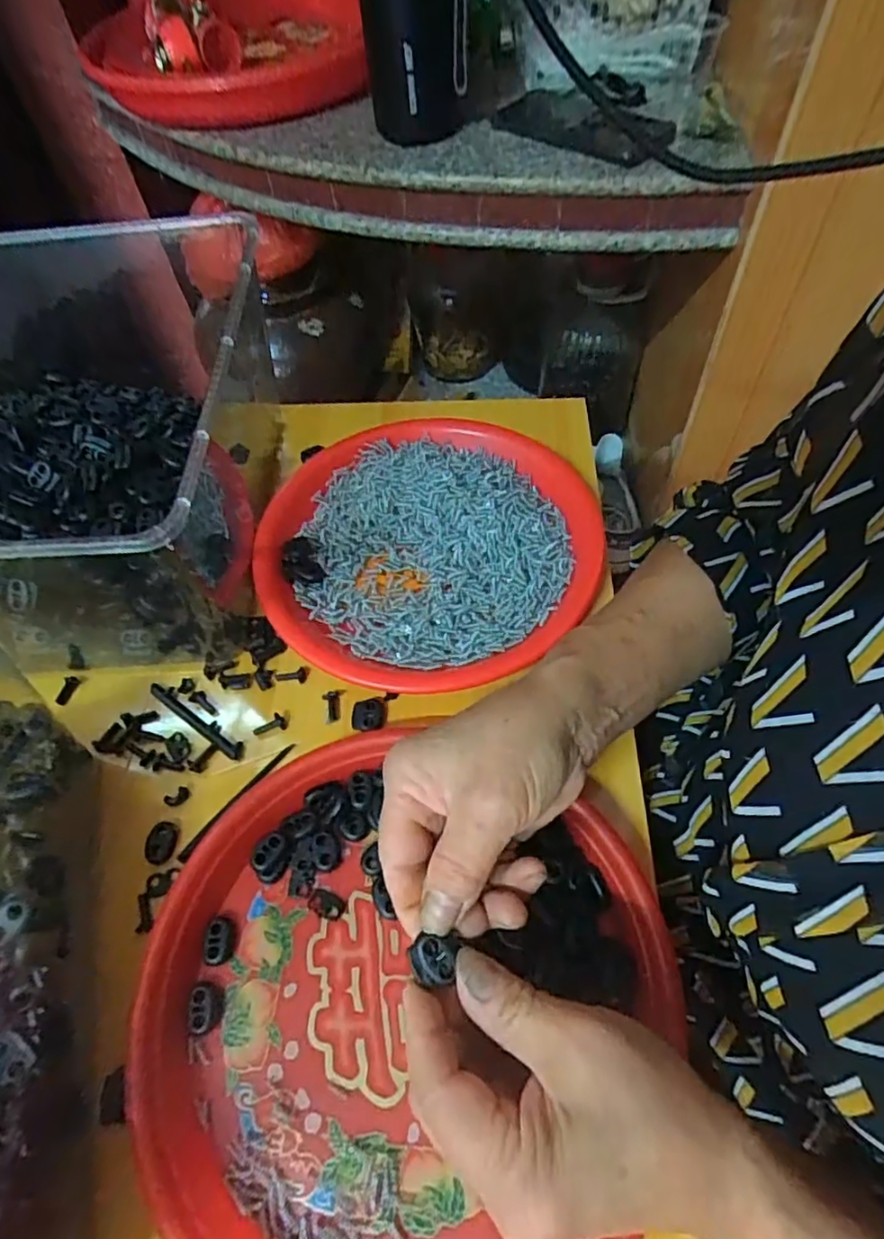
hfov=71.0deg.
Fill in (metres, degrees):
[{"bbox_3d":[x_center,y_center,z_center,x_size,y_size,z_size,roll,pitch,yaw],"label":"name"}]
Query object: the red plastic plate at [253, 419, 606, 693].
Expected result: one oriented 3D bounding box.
[{"bbox_3d":[-0.012,-0.052,0.417,0.217,0.022,0.222,-2,57,3],"label":"red plastic plate"}]

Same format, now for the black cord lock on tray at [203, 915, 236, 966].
[{"bbox_3d":[-0.110,0.160,0.308,0.013,0.006,0.021,1,58,5],"label":"black cord lock on tray"}]

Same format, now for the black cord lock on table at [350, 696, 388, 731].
[{"bbox_3d":[-0.044,0.058,0.372,0.021,0.009,0.022,-2,61,3],"label":"black cord lock on table"}]

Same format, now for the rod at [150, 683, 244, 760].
[{"bbox_3d":[-0.148,0.059,0.372,0.076,0.004,0.010,30,64,21],"label":"rod"}]

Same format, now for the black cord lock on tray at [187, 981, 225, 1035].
[{"bbox_3d":[-0.112,0.184,0.294,0.014,0.008,0.021,0,58,5],"label":"black cord lock on tray"}]

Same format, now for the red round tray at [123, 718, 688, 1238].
[{"bbox_3d":[-0.024,0.170,0.282,0.231,0.034,0.225,-2,61,3],"label":"red round tray"}]

